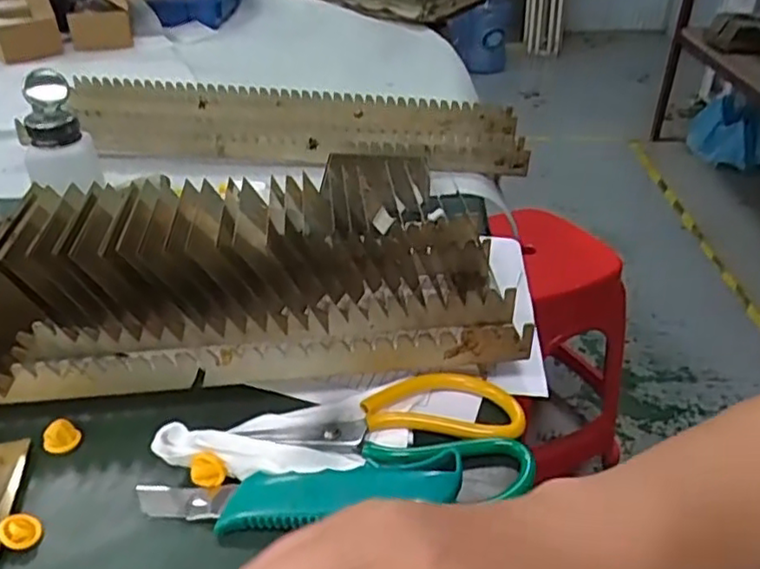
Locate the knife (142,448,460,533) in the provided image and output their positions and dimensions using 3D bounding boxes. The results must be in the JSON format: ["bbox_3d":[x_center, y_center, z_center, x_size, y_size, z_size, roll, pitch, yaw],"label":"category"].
[{"bbox_3d":[-0.044,0.113,0.359,0.175,0.023,0.032,-1,35,-2],"label":"knife"}]

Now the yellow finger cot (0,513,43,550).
[{"bbox_3d":[-0.191,0.131,0.351,0.019,0.009,0.019,0,34,0],"label":"yellow finger cot"}]

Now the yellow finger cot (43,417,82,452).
[{"bbox_3d":[-0.196,0.093,0.406,0.020,0.015,0.017,-20,40,-27],"label":"yellow finger cot"}]

